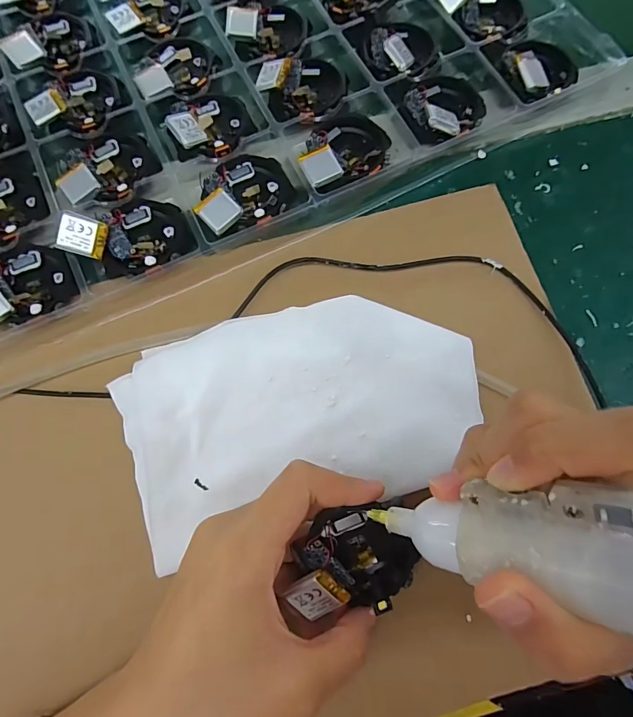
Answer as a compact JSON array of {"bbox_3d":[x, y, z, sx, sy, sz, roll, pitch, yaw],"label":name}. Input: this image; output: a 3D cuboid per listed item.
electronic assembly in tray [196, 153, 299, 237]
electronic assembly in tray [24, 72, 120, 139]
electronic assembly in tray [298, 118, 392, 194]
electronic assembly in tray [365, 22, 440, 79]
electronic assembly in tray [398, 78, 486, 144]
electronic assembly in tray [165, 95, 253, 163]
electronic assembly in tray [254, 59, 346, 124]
[{"bbox_3d":[-0.045,-0.102,0.251,0.059,0.015,0.050,-33,79,-7],"label":"electronic assembly in tray"},{"bbox_3d":[-0.157,-0.168,0.273,0.049,0.016,0.053,0,77,1],"label":"electronic assembly in tray"},{"bbox_3d":[0.017,-0.133,0.257,0.061,0.015,0.049,-26,78,-5],"label":"electronic assembly in tray"},{"bbox_3d":[0.058,-0.211,0.277,0.047,0.016,0.049,0,77,1],"label":"electronic assembly in tray"},{"bbox_3d":[0.081,-0.160,0.261,0.049,0.020,0.046,0,77,1],"label":"electronic assembly in tray"},{"bbox_3d":[-0.068,-0.151,0.259,0.049,0.013,0.058,-5,77,-1],"label":"electronic assembly in tray"},{"bbox_3d":[-0.009,-0.181,0.268,0.054,0.012,0.053,0,77,1],"label":"electronic assembly in tray"}]

